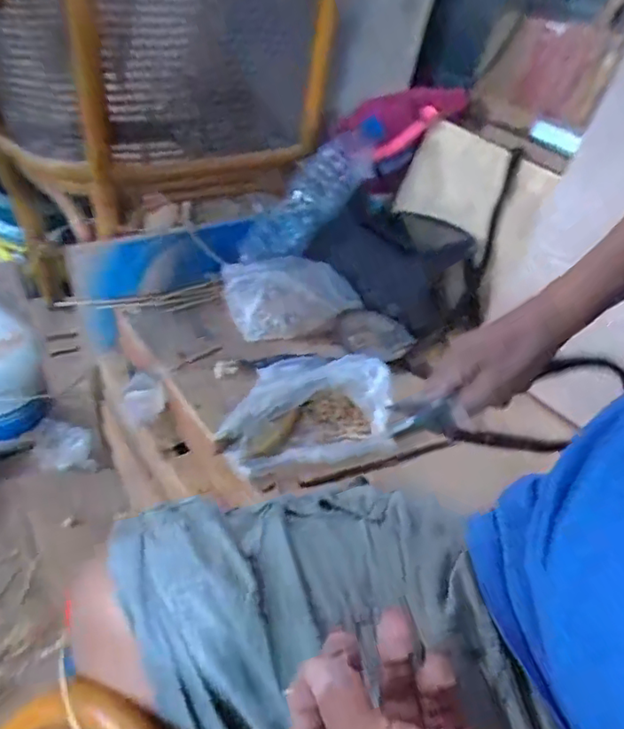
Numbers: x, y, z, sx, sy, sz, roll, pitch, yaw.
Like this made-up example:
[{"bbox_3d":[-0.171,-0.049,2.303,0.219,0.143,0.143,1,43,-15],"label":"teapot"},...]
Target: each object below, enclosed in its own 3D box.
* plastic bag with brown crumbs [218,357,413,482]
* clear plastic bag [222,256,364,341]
[{"bbox_3d":[-0.009,0.037,0.594,0.185,0.047,0.147,-8,40,-19],"label":"plastic bag with brown crumbs"},{"bbox_3d":[-0.024,-0.085,0.741,0.164,0.063,0.089,-6,39,-16],"label":"clear plastic bag"}]

